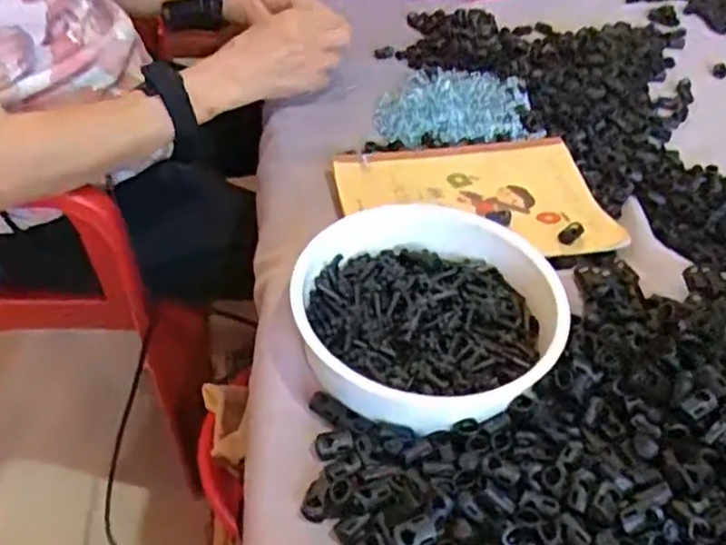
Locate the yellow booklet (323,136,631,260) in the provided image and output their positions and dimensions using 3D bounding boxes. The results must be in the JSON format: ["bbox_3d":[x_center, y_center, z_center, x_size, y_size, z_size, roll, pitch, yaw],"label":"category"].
[{"bbox_3d":[0.089,-0.059,0.578,0.210,0.013,0.143,-5,46,-8],"label":"yellow booklet"}]

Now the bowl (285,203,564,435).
[{"bbox_3d":[0.042,0.026,0.445,0.160,0.047,0.156,2,43,-2],"label":"bowl"}]

